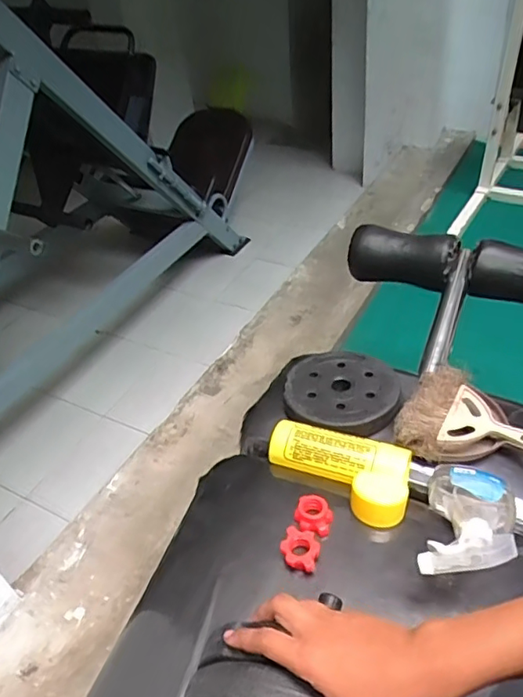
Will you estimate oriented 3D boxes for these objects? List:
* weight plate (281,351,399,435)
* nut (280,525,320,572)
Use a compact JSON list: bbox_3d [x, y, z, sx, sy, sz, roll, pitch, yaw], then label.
[{"bbox_3d":[0.120,0.060,0.834,0.166,0.022,0.164,-3,40,2],"label":"weight plate"},{"bbox_3d":[0.043,0.222,0.614,0.039,0.019,0.050,-14,41,-11],"label":"nut"}]

